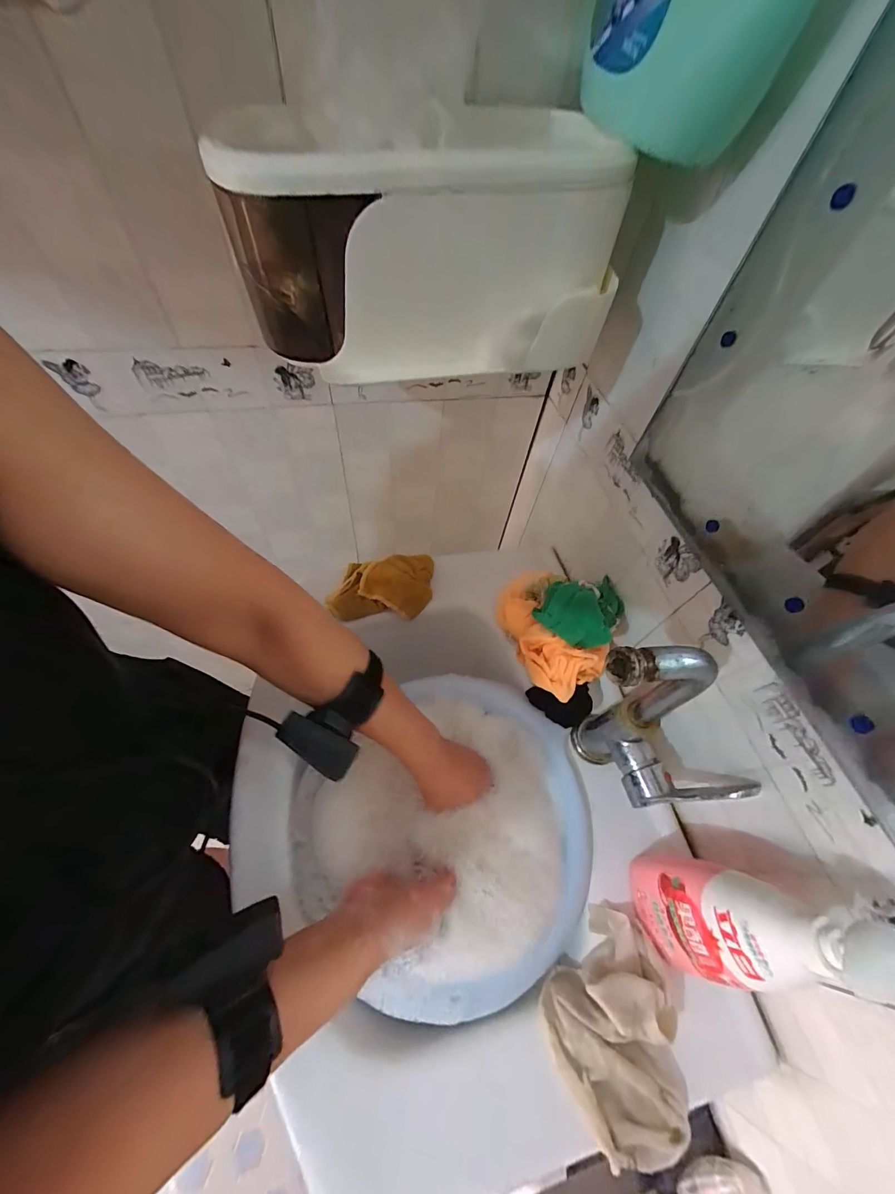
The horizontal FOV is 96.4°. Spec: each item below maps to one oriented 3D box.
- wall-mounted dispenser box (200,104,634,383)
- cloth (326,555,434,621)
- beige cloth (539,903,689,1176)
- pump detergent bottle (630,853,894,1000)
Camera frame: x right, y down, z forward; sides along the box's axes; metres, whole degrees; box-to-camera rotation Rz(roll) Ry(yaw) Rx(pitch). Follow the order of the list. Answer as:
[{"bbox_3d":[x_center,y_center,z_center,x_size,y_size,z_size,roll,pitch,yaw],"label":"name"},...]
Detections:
[{"bbox_3d":[-0.015,-0.269,0.315,0.274,0.138,0.105,-3,59,-8],"label":"wall-mounted dispenser box"},{"bbox_3d":[-0.088,-0.015,0.554,0.130,0.041,0.089,5,58,-4],"label":"cloth"},{"bbox_3d":[0.151,0.368,0.334,0.119,0.046,0.152,-20,63,-18],"label":"beige cloth"},{"bbox_3d":[0.219,0.242,0.299,0.048,0.235,0.083,-2,57,-14],"label":"pump detergent bottle"}]

